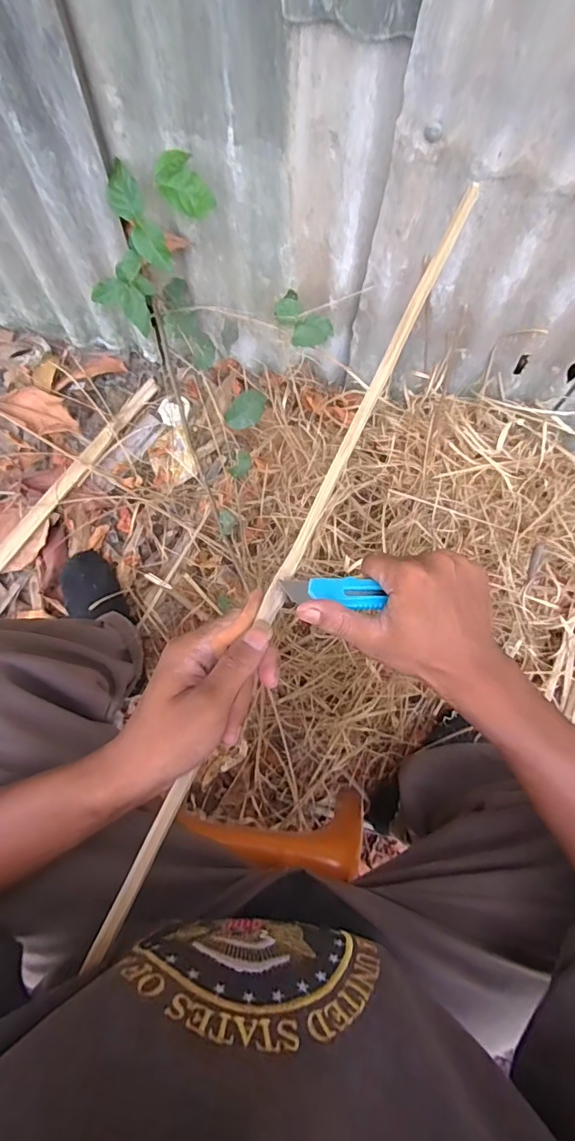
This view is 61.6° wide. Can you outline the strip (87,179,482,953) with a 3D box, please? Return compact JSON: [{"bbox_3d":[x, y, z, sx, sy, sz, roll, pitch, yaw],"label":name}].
[{"bbox_3d":[0.014,-0.028,0.330,0.012,0.011,0.584,25,81,7],"label":"strip"}]

